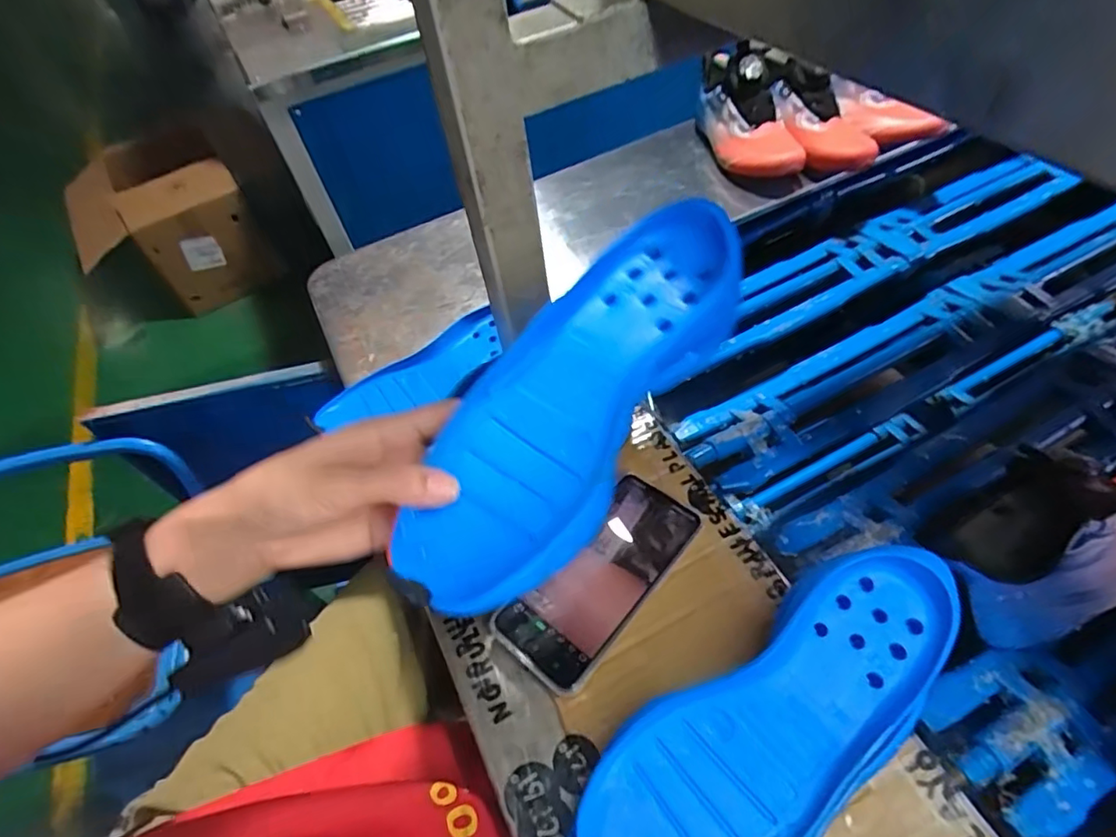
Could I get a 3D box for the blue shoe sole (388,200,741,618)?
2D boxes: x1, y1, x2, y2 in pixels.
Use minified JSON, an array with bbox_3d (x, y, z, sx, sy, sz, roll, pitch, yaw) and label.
[{"bbox_3d":[0.006,-0.013,0.283,0.091,0.030,0.228,29,72,26],"label":"blue shoe sole"}]

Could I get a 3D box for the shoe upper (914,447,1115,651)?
[{"bbox_3d":[0.378,0.078,0.408,0.228,0.081,0.103,-18,50,-5],"label":"shoe upper"}]

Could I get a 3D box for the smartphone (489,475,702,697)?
[{"bbox_3d":[0.033,0.111,0.412,0.072,0.010,0.163,35,63,29],"label":"smartphone"}]

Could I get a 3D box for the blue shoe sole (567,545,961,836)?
[{"bbox_3d":[0.113,0.170,0.304,0.247,0.037,0.094,-40,56,-7],"label":"blue shoe sole"}]

